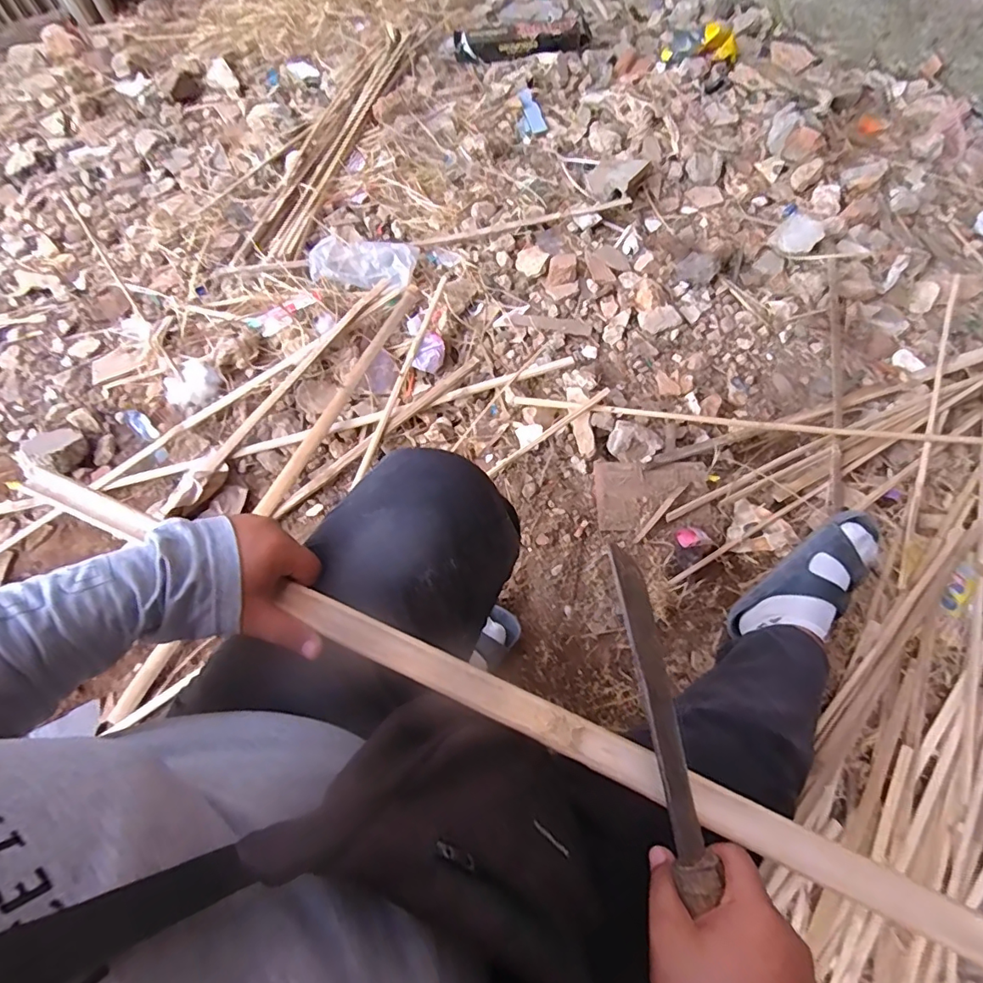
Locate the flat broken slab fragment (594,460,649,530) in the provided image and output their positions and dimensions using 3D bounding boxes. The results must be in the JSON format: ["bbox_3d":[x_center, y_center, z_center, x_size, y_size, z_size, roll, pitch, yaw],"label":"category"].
[{"bbox_3d":[0.223,0.007,0.884,0.085,0.010,0.121,0,66,-1],"label":"flat broken slab fragment"}]

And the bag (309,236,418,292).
[{"bbox_3d":[-0.259,-0.470,1.041,0.201,0.053,0.118,8,66,2],"label":"bag"}]

